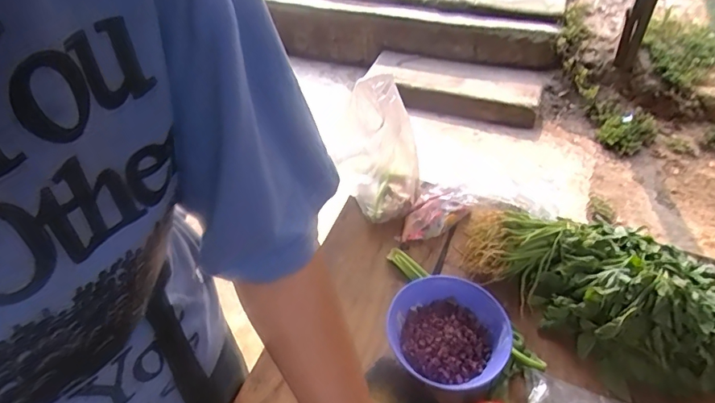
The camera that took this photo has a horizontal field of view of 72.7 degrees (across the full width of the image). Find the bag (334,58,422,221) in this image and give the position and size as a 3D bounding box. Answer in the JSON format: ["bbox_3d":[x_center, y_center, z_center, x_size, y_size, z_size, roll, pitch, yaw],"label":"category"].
[{"bbox_3d":[0.034,-0.085,0.735,0.119,0.149,0.157,-2,44,1],"label":"bag"}]

